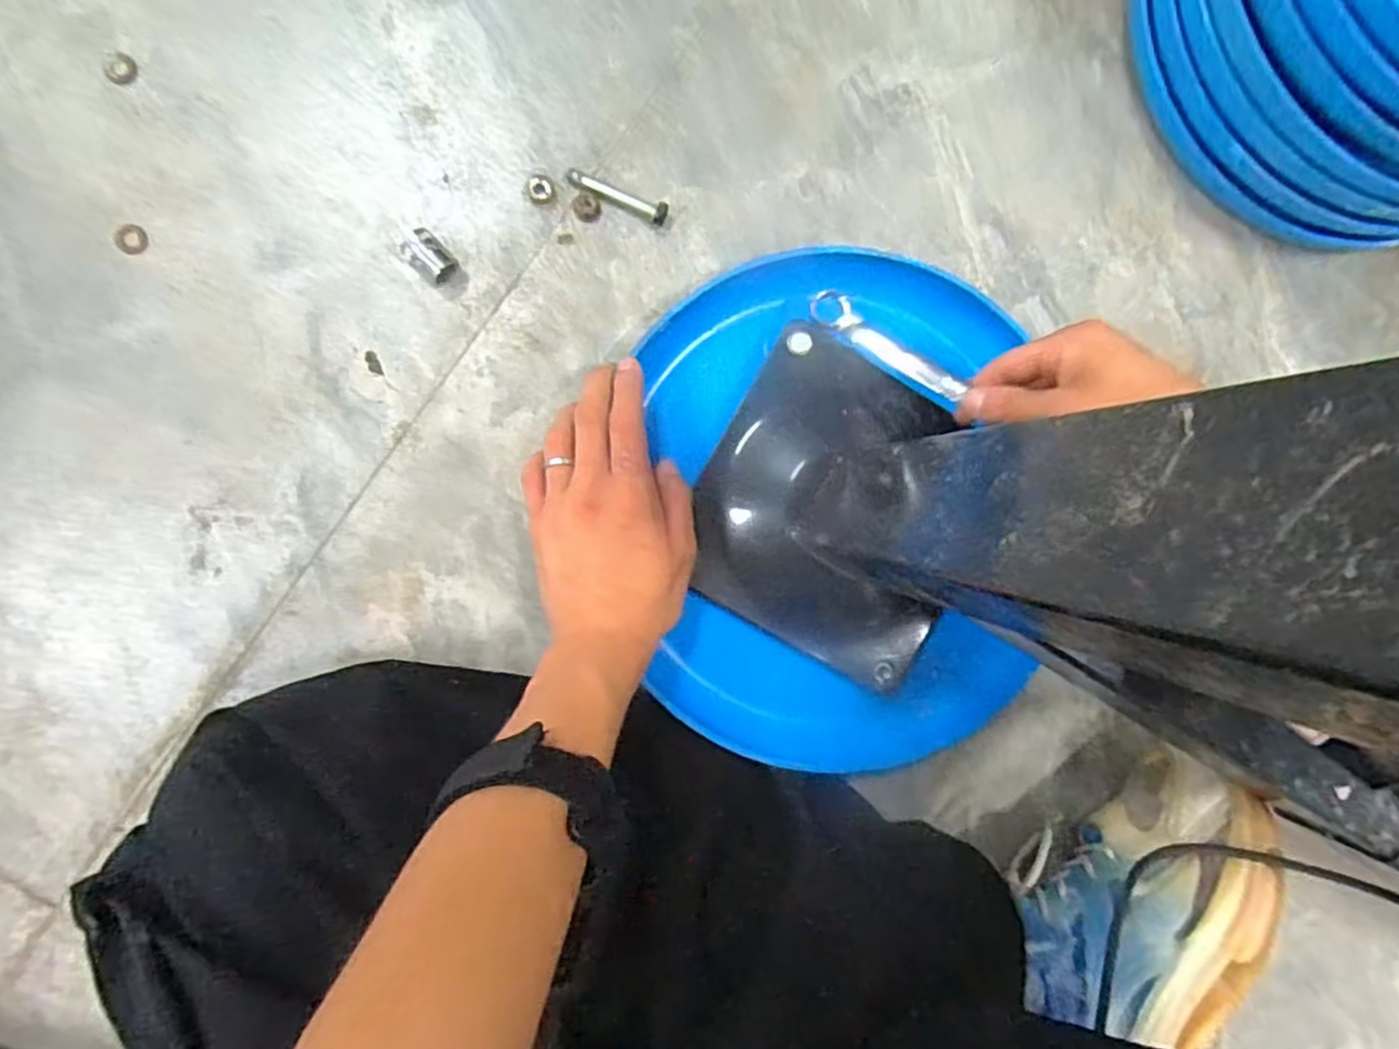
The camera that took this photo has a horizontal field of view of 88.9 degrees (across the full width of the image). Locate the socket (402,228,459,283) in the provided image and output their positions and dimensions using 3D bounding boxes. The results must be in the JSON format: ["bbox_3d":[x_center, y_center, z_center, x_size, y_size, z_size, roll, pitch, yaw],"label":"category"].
[{"bbox_3d":[-0.151,-0.151,0.399,0.026,0.015,0.019,42,87,-6],"label":"socket"}]

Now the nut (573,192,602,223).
[{"bbox_3d":[-0.065,-0.183,0.411,0.015,0.004,0.017,-9,92,-6],"label":"nut"}]

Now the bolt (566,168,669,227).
[{"bbox_3d":[-0.047,-0.192,0.410,0.062,0.013,0.012,24,89,-6],"label":"bolt"}]

